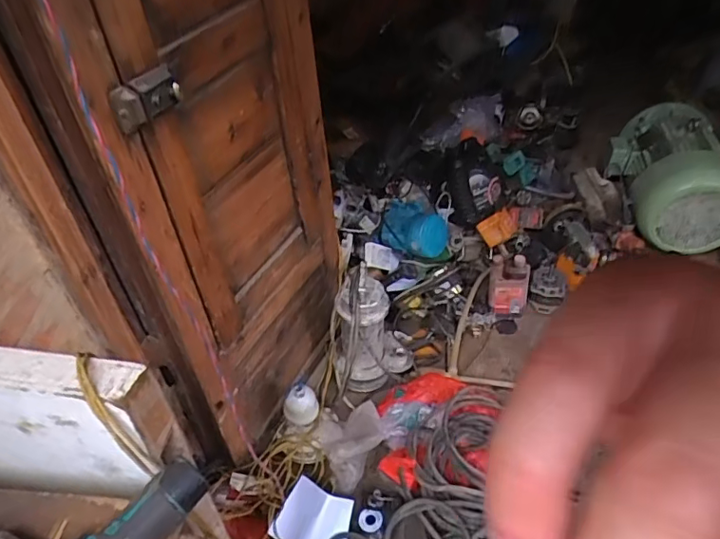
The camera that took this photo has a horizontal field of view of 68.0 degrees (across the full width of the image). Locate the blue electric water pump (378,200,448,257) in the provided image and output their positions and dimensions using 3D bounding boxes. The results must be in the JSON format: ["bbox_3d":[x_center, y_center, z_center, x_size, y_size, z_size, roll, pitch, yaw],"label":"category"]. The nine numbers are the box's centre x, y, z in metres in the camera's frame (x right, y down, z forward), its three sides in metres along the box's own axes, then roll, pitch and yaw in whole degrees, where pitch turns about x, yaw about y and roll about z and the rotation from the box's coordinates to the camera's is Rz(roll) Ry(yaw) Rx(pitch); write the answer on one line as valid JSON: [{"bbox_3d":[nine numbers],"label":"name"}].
[{"bbox_3d":[0.174,-0.146,1.850,0.240,0.135,0.176,21,46,28],"label":"blue electric water pump"}]

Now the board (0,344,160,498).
[{"bbox_3d":[-0.429,0.212,0.726,0.353,0.244,0.074,5,41,12],"label":"board"}]

